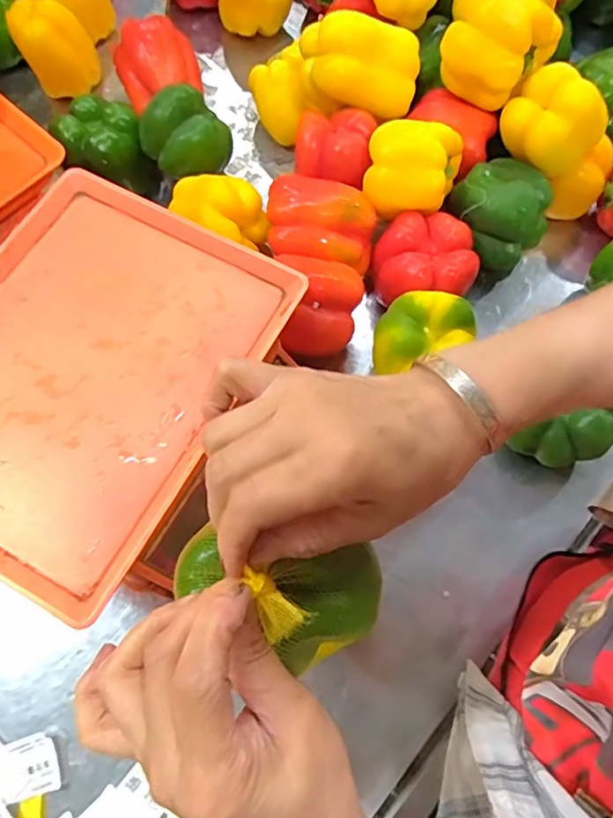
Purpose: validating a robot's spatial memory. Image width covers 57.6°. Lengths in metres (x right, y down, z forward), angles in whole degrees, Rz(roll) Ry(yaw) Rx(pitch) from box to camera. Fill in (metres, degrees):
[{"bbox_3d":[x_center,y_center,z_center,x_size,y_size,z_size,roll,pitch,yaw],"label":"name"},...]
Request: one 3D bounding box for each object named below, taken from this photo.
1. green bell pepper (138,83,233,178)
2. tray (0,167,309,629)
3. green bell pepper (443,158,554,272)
[{"bbox_3d":[-0.128,-0.284,0.582,0.077,0.086,0.062,-37,38,7],"label":"green bell pepper"},{"bbox_3d":[-0.174,-0.034,0.422,0.240,0.017,0.291,28,72,9],"label":"tray"},{"bbox_3d":[0.192,-0.191,0.560,0.083,0.087,0.085,0,70,0],"label":"green bell pepper"}]

